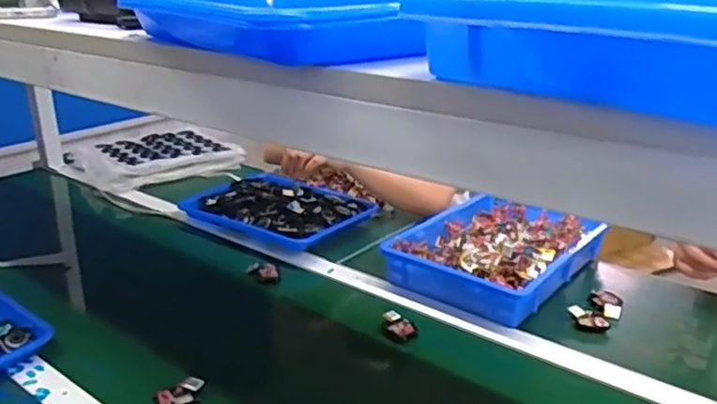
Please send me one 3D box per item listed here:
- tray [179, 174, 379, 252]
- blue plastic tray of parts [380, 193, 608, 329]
[{"bbox_3d":[-0.154,0.008,1.207,0.320,0.045,0.228,14,25,32],"label":"tray"},{"bbox_3d":[0.226,0.075,1.024,0.243,0.057,0.360,17,27,37],"label":"blue plastic tray of parts"}]

